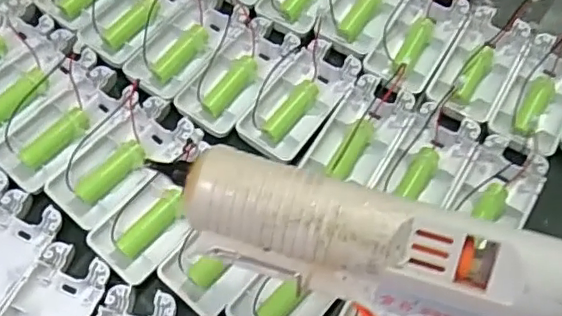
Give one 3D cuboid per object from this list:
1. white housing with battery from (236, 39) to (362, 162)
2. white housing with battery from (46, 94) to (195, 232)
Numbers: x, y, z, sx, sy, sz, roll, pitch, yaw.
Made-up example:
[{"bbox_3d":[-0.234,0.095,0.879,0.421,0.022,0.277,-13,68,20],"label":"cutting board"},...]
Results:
[{"bbox_3d":[0.012,-0.040,0.404,0.048,0.015,0.092,30,68,15],"label":"white housing with battery"},{"bbox_3d":[-0.103,0.001,0.385,0.046,0.016,0.094,39,70,18],"label":"white housing with battery"}]

